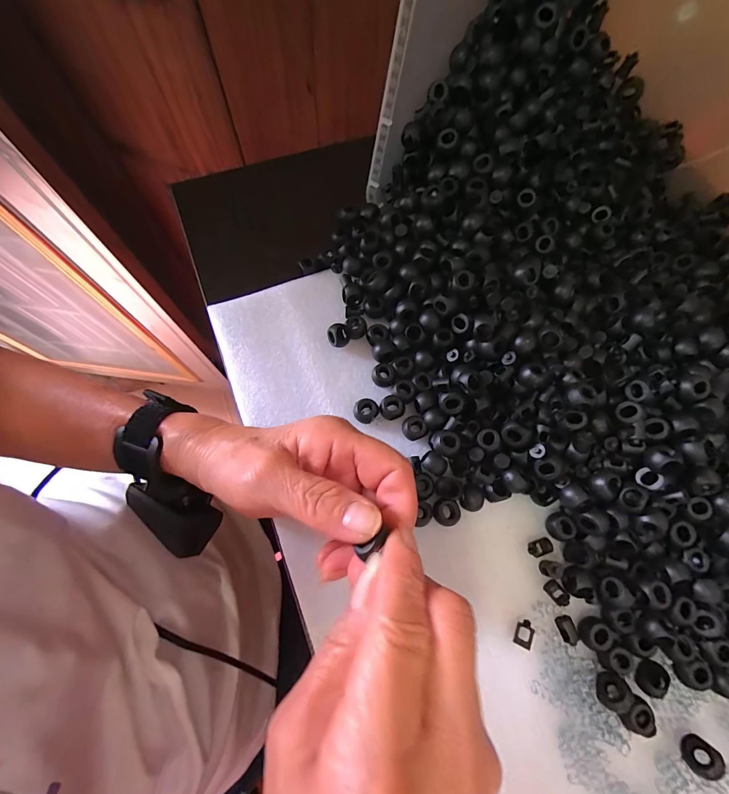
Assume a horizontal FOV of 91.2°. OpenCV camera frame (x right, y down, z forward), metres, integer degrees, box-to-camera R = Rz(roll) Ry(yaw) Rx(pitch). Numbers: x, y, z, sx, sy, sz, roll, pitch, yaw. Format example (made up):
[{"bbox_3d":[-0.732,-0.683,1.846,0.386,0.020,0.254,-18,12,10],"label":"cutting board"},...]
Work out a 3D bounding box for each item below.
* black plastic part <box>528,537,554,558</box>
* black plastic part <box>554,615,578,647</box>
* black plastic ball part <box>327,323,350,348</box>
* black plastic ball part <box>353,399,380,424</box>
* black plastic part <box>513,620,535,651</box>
[{"bbox_3d":[0.113,0.098,0.230,0.015,0.007,0.010,-18,73,-8],"label":"black plastic part"},{"bbox_3d":[0.122,0.141,0.214,0.009,0.005,0.015,-8,72,-5],"label":"black plastic part"},{"bbox_3d":[-0.020,-0.045,0.269,0.015,0.013,0.015,-12,73,-6],"label":"black plastic ball part"},{"bbox_3d":[0.001,0.010,0.253,0.017,0.009,0.017,1,72,-2],"label":"black plastic ball part"},{"bbox_3d":[0.097,0.143,0.214,0.011,0.005,0.015,25,73,6],"label":"black plastic part"}]

